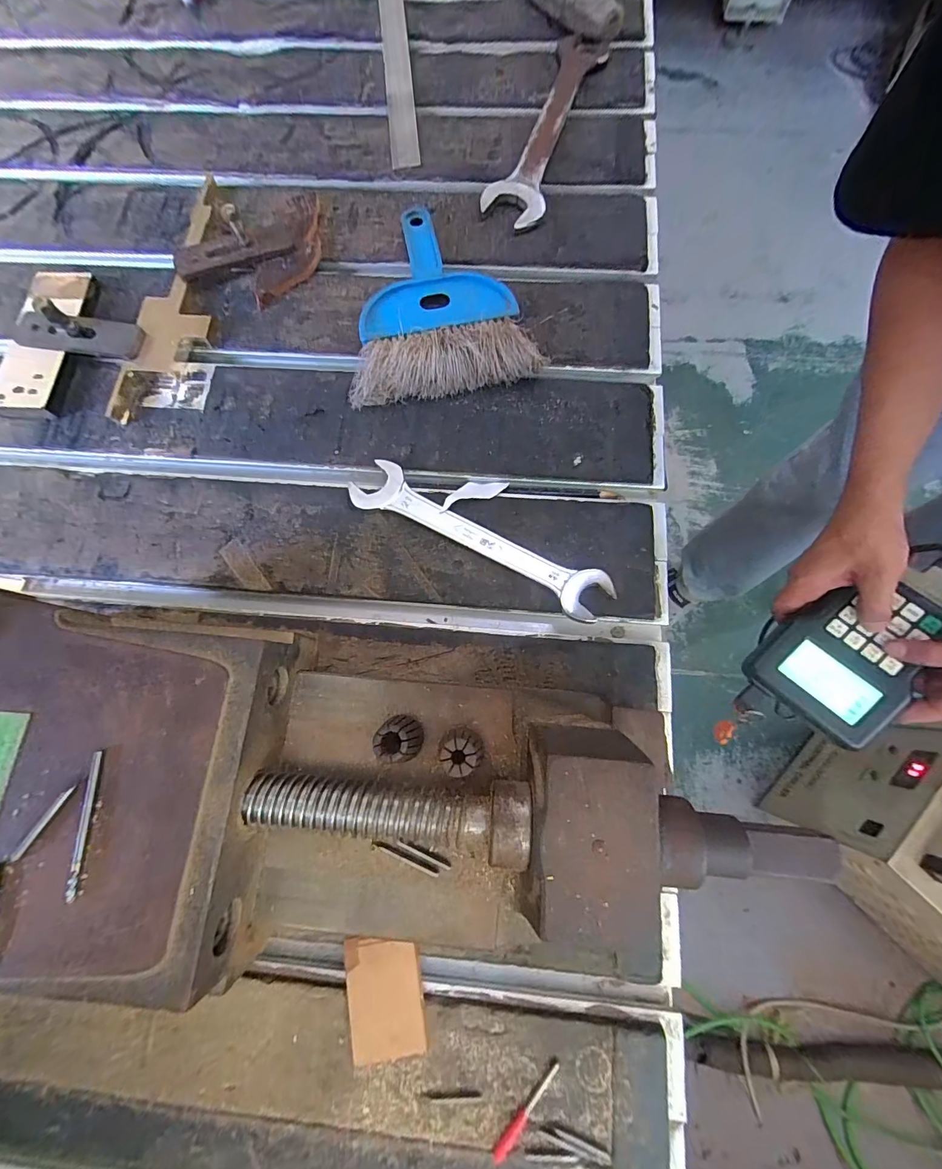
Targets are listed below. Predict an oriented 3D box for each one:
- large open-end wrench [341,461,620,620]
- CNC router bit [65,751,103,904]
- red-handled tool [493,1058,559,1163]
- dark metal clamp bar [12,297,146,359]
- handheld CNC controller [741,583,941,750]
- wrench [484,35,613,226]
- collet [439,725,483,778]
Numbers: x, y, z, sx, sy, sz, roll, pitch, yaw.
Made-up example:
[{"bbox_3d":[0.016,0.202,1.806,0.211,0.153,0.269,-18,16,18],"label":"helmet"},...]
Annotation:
[{"bbox_3d":[0.006,-0.031,0.288,0.184,0.007,0.037,29,78,9],"label":"large open-end wrench"},{"bbox_3d":[-0.143,0.088,0.154,0.004,0.004,0.049,-3,76,0],"label":"CNC router bit"},{"bbox_3d":[0.028,0.264,0.208,0.007,0.004,0.049,41,80,11],"label":"red-handled tool"},{"bbox_3d":[-0.316,-0.197,0.325,0.107,0.039,0.026,4,75,3],"label":"dark metal clamp bar"},{"bbox_3d":[0.348,0.063,0.387,0.106,0.032,0.146,44,98,18],"label":"handheld CNC controller"},{"bbox_3d":[0.070,-0.422,0.386,0.054,0.011,0.245,18,77,7],"label":"wrench"},{"bbox_3d":[-0.004,0.071,0.182,0.016,0.032,0.016,-9,75,0],"label":"collet"}]

